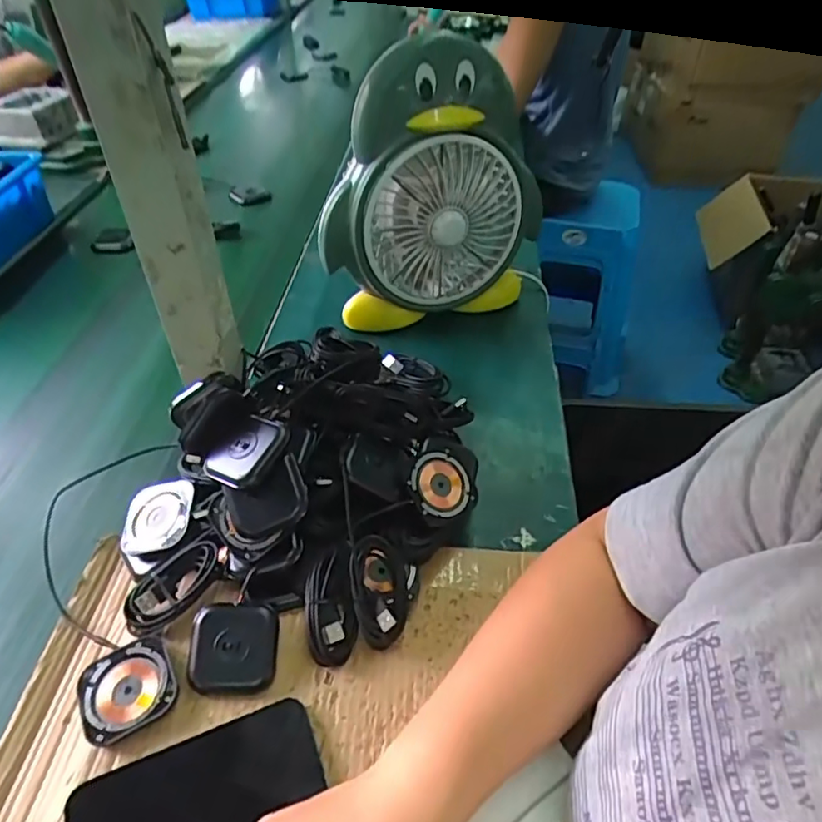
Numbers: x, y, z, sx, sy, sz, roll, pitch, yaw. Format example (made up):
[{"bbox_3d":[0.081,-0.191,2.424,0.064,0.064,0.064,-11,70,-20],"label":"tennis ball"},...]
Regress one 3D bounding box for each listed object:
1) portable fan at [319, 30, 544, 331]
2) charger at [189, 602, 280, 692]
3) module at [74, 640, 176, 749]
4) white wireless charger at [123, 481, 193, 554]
[{"bbox_3d":[0.030,-0.238,0.646,0.260,0.275,0.105,-13,46,-16],"label":"portable fan"},{"bbox_3d":[-0.125,0.165,0.411,0.059,0.021,0.055,-1,44,-5],"label":"charger"},{"bbox_3d":[-0.191,0.186,0.394,0.057,0.007,0.057,-22,50,-24],"label":"module"},{"bbox_3d":[-0.206,0.085,0.478,0.067,0.004,0.060,-11,56,19],"label":"white wireless charger"}]

